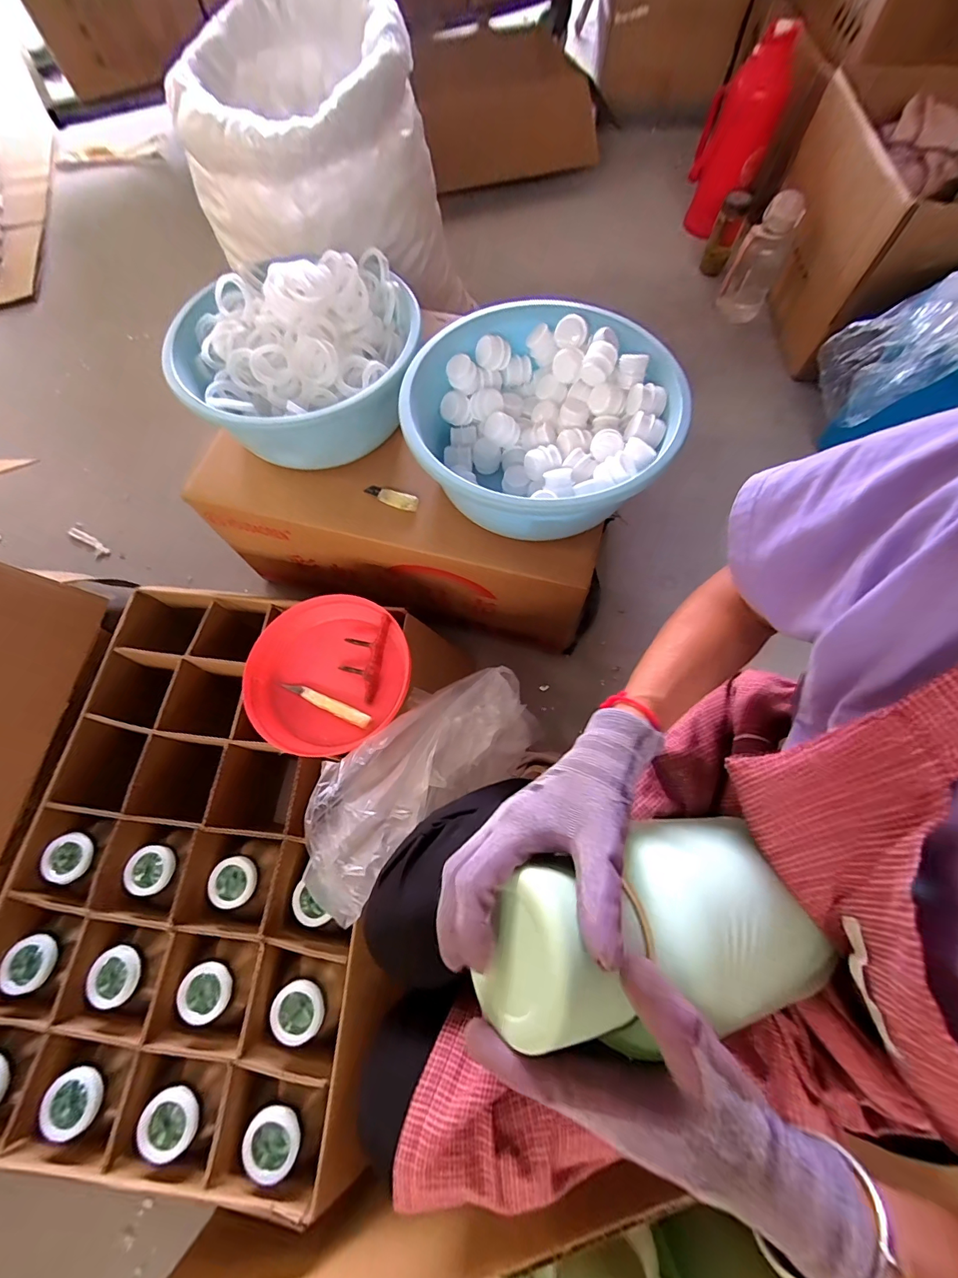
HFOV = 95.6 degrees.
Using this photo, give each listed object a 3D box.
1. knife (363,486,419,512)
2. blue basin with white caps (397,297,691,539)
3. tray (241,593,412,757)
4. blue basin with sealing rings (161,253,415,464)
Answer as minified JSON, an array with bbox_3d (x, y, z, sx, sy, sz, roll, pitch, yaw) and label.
[{"bbox_3d":[-0.139,-0.224,0.688,0.096,0.014,0.028,20,70,9],"label":"knife"},{"bbox_3d":[0.092,-0.307,0.638,0.363,0.135,0.383,-1,68,1],"label":"blue basin with white caps"},{"bbox_3d":[-0.219,0.047,0.632,0.215,0.045,0.227,38,74,15],"label":"tray"},{"bbox_3d":[-0.265,-0.423,0.663,0.339,0.157,0.311,-1,68,1],"label":"blue basin with sealing rings"}]

